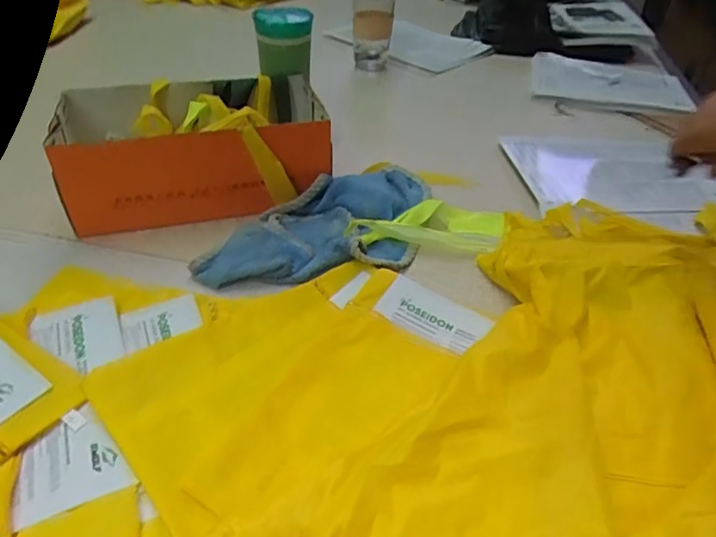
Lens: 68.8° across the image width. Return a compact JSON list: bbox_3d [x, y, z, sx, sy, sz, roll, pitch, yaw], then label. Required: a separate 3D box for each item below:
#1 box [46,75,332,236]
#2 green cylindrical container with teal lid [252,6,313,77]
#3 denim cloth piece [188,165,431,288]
[{"bbox_3d":[-0.193,-0.146,0.627,0.293,0.104,0.147,-7,40,-14],"label":"box"},{"bbox_3d":[-0.094,-0.288,0.670,0.068,0.073,0.074,-5,40,-11],"label":"green cylindrical container with teal lid"},{"bbox_3d":[-0.024,-0.048,0.578,0.307,0.034,0.138,-22,46,-29],"label":"denim cloth piece"}]

